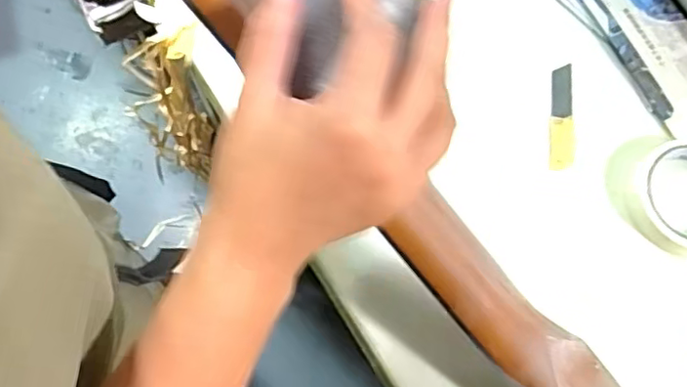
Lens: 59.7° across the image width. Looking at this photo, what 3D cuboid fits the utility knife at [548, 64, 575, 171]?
[{"bbox_3d":[0.182,-0.064,0.502,0.020,0.009,0.090,5,72,0],"label":"utility knife"}]

